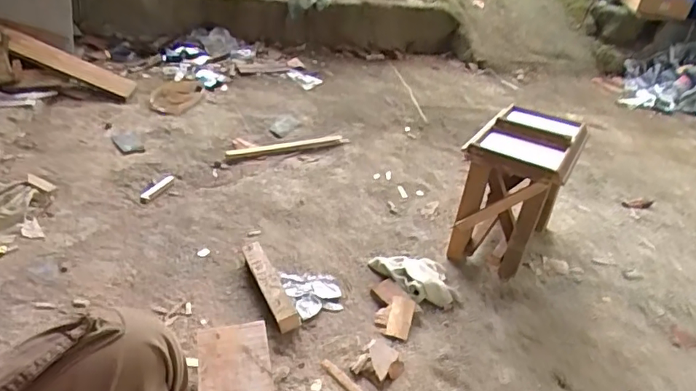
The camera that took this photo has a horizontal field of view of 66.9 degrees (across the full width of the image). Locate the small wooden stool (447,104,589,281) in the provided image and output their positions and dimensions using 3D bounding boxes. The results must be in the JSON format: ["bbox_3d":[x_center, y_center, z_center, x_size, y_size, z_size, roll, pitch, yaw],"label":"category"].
[{"bbox_3d":[0.411,-0.012,1.321,0.221,0.321,0.346,22,34,21],"label":"small wooden stool"}]

